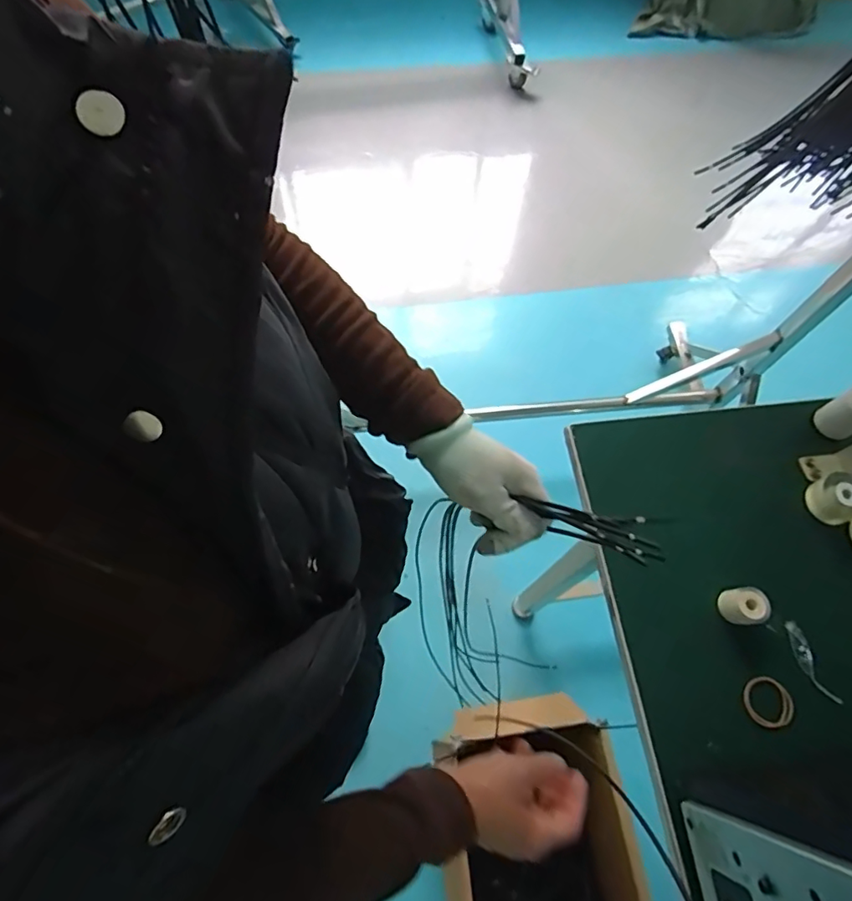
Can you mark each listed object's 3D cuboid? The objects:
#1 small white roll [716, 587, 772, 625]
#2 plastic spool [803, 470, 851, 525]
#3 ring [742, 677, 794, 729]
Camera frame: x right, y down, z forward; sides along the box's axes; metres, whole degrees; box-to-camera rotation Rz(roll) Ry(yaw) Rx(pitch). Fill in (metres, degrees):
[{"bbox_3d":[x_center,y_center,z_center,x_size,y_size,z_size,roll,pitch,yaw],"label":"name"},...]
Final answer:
[{"bbox_3d":[0.318,0.155,0.535,0.031,0.036,0.034,-6,66,-5],"label":"small white roll"},{"bbox_3d":[0.455,0.052,0.590,0.049,0.036,0.050,1,66,-2],"label":"plastic spool"},{"bbox_3d":[0.330,0.243,0.516,0.045,0.006,0.044,1,66,-2],"label":"ring"}]

